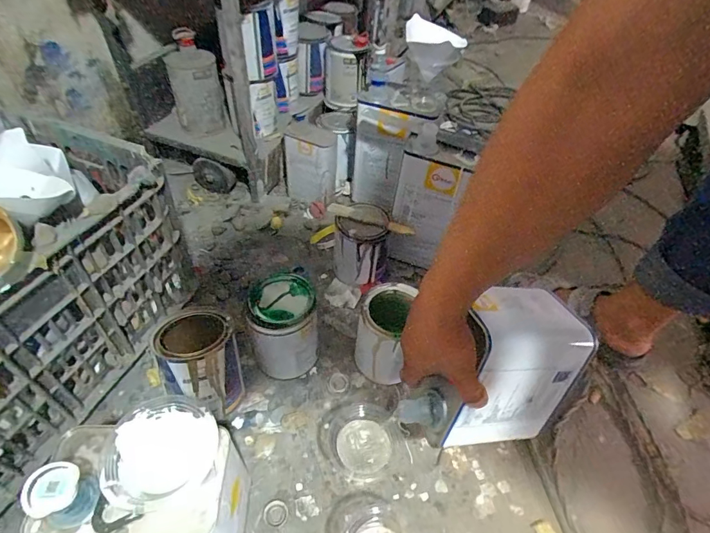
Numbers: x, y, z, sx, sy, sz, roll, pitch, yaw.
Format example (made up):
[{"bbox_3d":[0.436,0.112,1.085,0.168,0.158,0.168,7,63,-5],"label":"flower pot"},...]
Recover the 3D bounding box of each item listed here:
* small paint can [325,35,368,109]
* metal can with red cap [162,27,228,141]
[{"bbox_3d":[-0.027,-0.463,0.988,0.085,0.131,0.084,1,47,-4],"label":"small paint can"},{"bbox_3d":[-0.336,-0.386,0.879,0.102,0.182,0.113,-8,49,-12],"label":"metal can with red cap"}]

